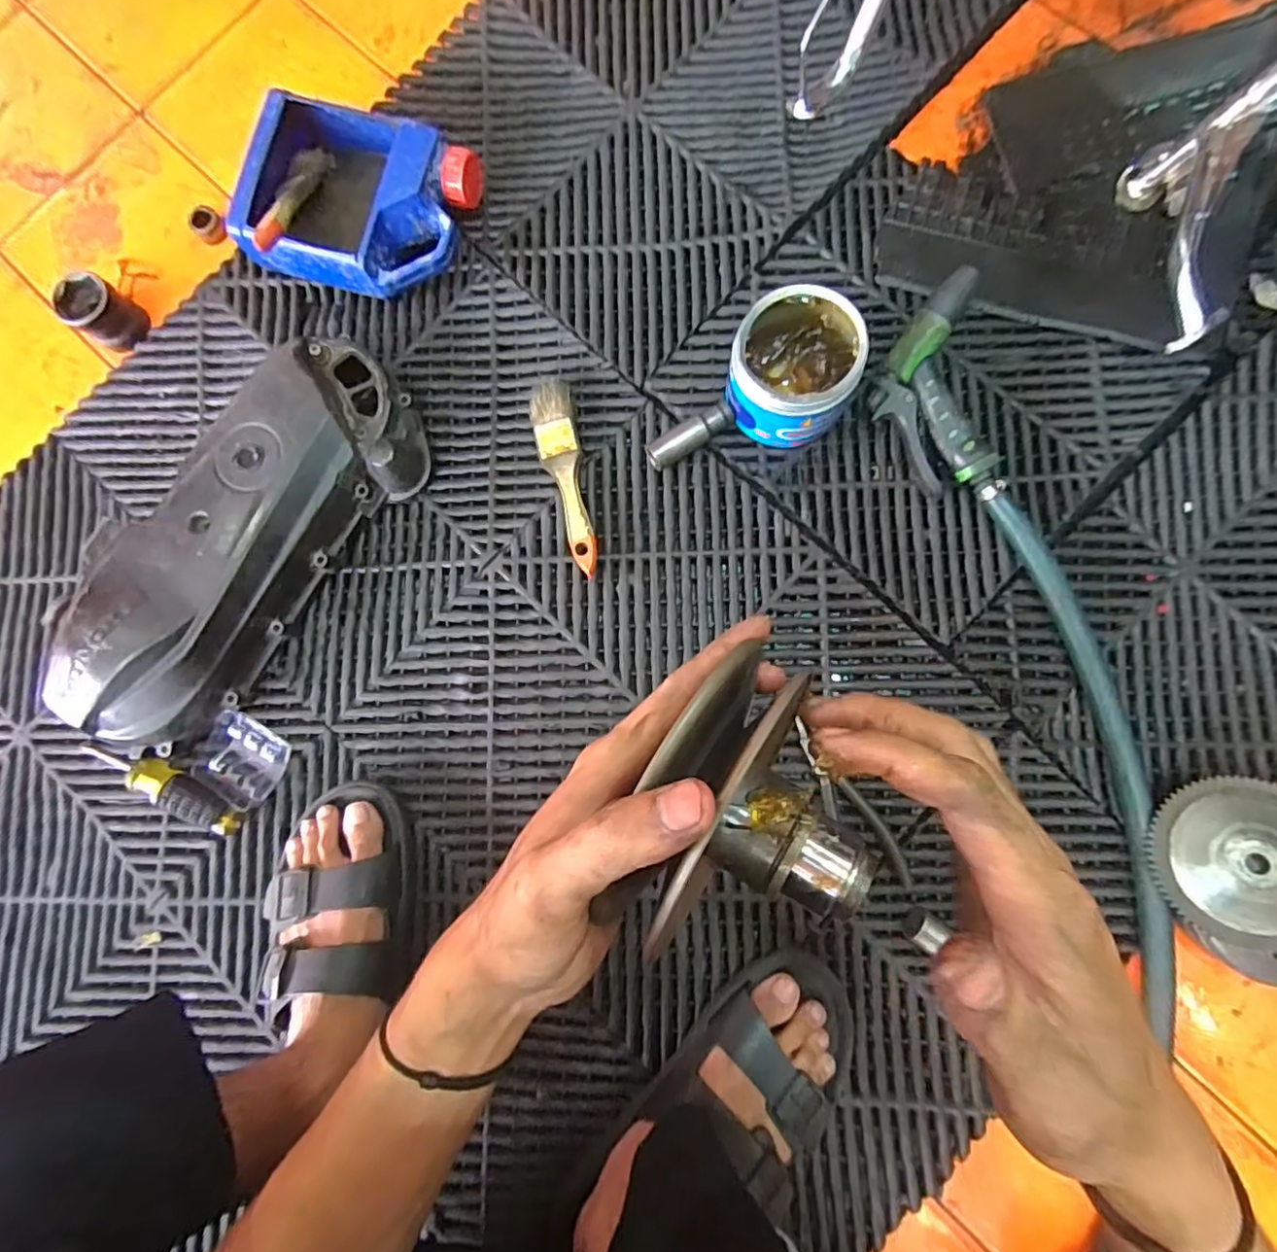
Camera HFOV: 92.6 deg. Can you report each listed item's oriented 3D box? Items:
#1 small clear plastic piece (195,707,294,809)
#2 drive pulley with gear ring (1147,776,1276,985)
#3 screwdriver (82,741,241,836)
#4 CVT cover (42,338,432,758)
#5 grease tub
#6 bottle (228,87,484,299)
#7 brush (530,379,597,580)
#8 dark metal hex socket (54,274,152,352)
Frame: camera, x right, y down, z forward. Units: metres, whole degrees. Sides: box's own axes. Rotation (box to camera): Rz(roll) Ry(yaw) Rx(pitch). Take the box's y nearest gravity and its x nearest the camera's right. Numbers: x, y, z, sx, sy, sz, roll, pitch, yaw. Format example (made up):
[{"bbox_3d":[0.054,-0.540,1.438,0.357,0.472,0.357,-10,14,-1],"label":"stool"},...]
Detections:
[{"bbox_3d":[-0.342,0.117,0.532,0.064,0.023,0.063,26,86,6],"label":"small clear plastic piece"},{"bbox_3d":[0.459,0.186,0.448,0.143,0.046,0.140,4,84,4],"label":"drive pulley with gear ring"},{"bbox_3d":[-0.406,0.132,0.523,0.150,0.032,0.033,25,86,5],"label":"screwdriver"},{"bbox_3d":[-0.341,-0.074,0.520,0.150,0.082,0.379,37,87,6],"label":"CVT cover"},{"bbox_3d":[0.130,-0.210,0.506,0.100,0.080,0.105,0,84,3],"label":"grease tub"},{"bbox_3d":[-0.254,-0.377,0.554,0.184,0.070,0.160,24,86,5],"label":"bottle"},{"bbox_3d":[-0.066,-0.130,0.541,0.037,0.023,0.173,-10,84,2],"label":"brush"},{"bbox_3d":[-0.503,-0.295,0.573,0.053,0.050,0.051,37,87,6],"label":"dark metal hex socket"}]

